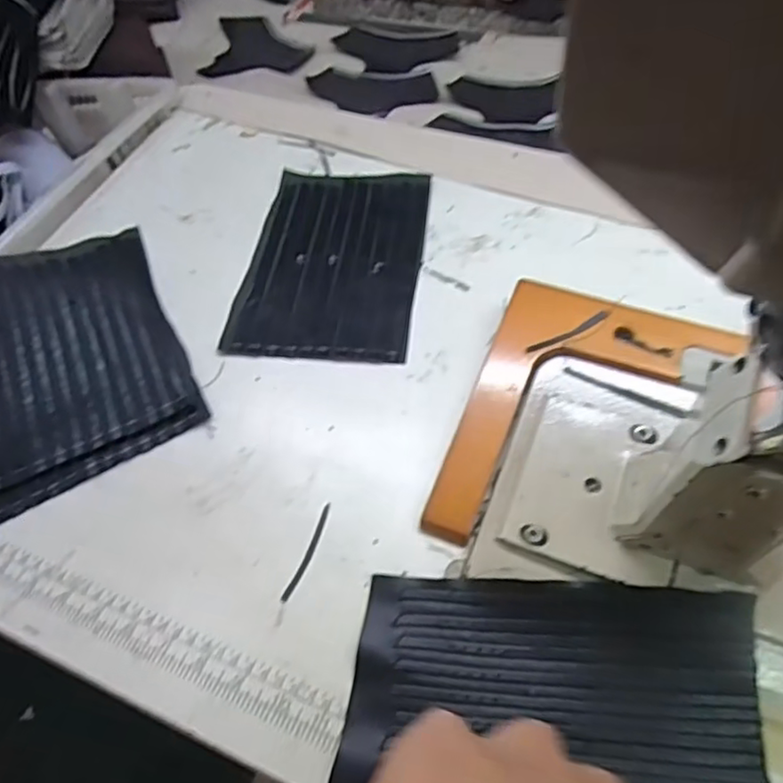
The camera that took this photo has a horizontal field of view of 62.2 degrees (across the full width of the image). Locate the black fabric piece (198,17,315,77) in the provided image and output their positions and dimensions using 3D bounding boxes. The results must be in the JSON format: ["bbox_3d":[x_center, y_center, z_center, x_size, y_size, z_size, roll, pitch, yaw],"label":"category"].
[{"bbox_3d":[-0.184,-0.493,0.932,0.143,0.013,0.144,2,57,8],"label":"black fabric piece"}]

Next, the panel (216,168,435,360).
[{"bbox_3d":[-0.048,-0.112,0.552,0.143,0.007,0.204,5,58,8],"label":"panel"}]

